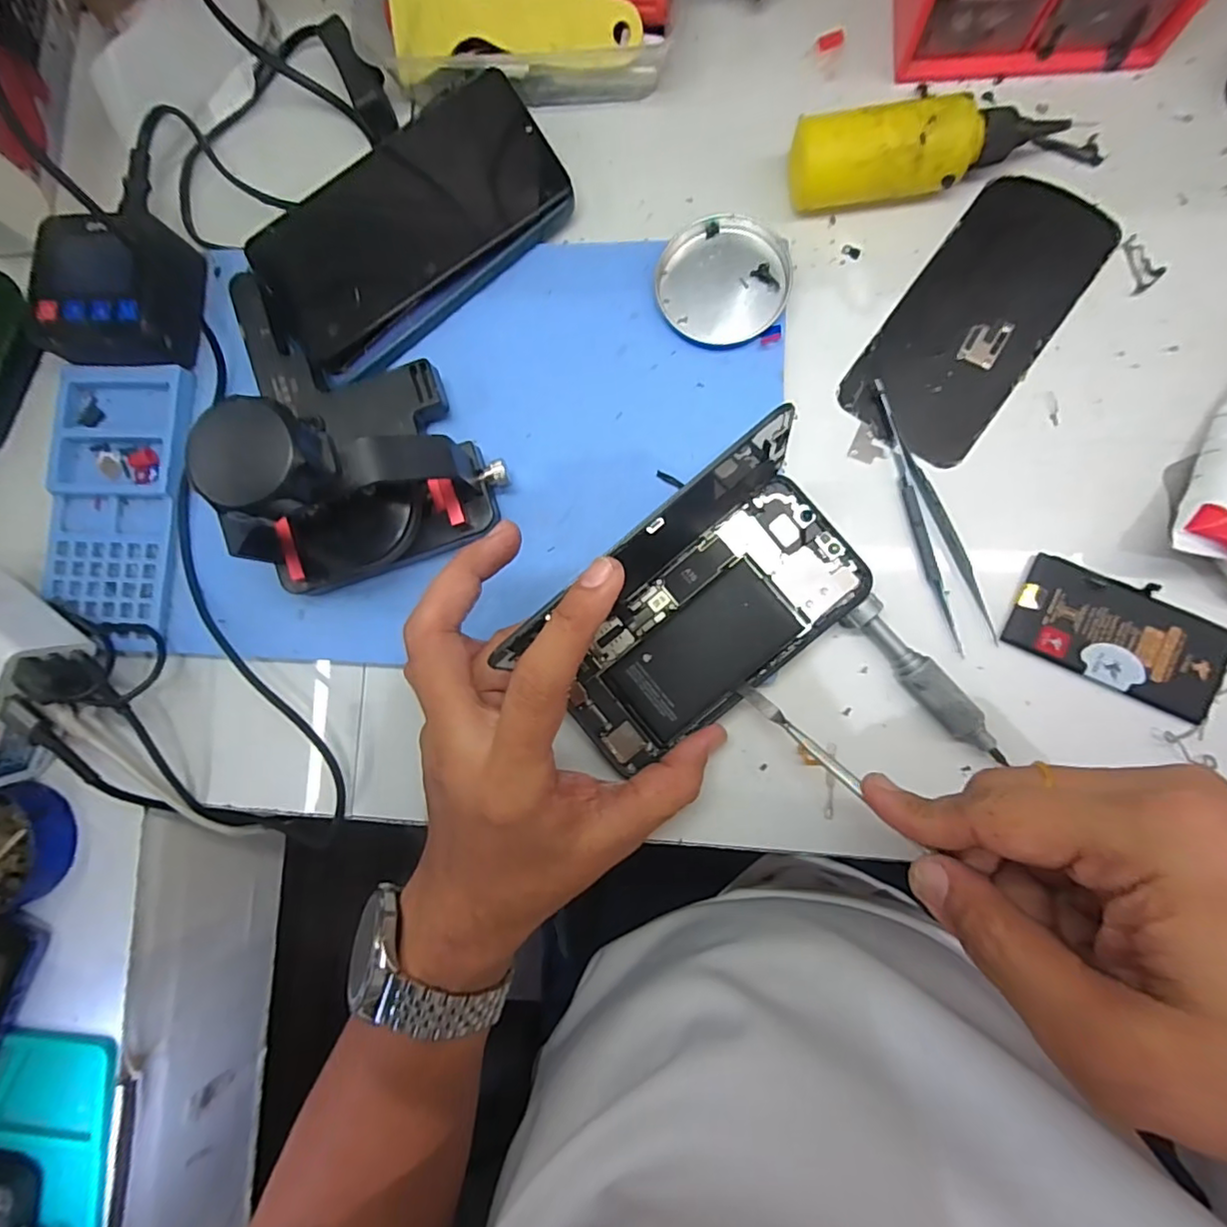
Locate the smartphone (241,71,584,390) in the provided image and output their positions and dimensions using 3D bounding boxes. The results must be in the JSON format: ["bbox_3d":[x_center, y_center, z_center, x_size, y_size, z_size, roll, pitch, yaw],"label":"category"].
[{"bbox_3d":[-0.106,-0.201,0.301,0.157,0.024,0.089,-37,82,2],"label":"smartphone"}]

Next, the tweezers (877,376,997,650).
[{"bbox_3d":[0.146,-0.047,0.272,0.019,0.006,0.129,-19,83,4],"label":"tweezers"}]

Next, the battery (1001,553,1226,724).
[{"bbox_3d":[0.226,0.010,0.258,0.089,0.005,0.047,25,88,8],"label":"battery"}]

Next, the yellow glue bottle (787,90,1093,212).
[{"bbox_3d":[0.160,-0.218,0.275,0.148,0.036,0.031,-4,85,6],"label":"yellow glue bottle"}]

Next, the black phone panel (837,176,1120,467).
[{"bbox_3d":[0.177,-0.145,0.282,0.069,0.004,0.144,36,90,8],"label":"black phone panel"}]

